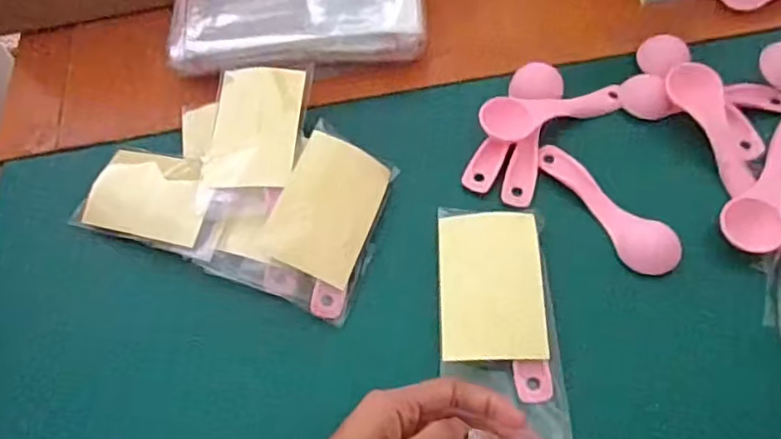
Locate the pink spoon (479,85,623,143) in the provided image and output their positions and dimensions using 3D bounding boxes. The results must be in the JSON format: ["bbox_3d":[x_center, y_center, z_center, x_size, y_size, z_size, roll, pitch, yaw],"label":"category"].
[{"bbox_3d":[0.114,-0.076,0.427,0.105,0.021,0.029,-11,60,-19],"label":"pink spoon"}]

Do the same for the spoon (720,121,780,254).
[{"bbox_3d":[0.245,-0.023,0.389,0.035,0.012,0.110,33,69,20],"label":"spoon"}]

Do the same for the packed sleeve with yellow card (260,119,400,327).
[{"bbox_3d":[-0.041,0.001,0.397,0.063,0.015,0.115,22,70,-7],"label":"packed sleeve with yellow card"}]

